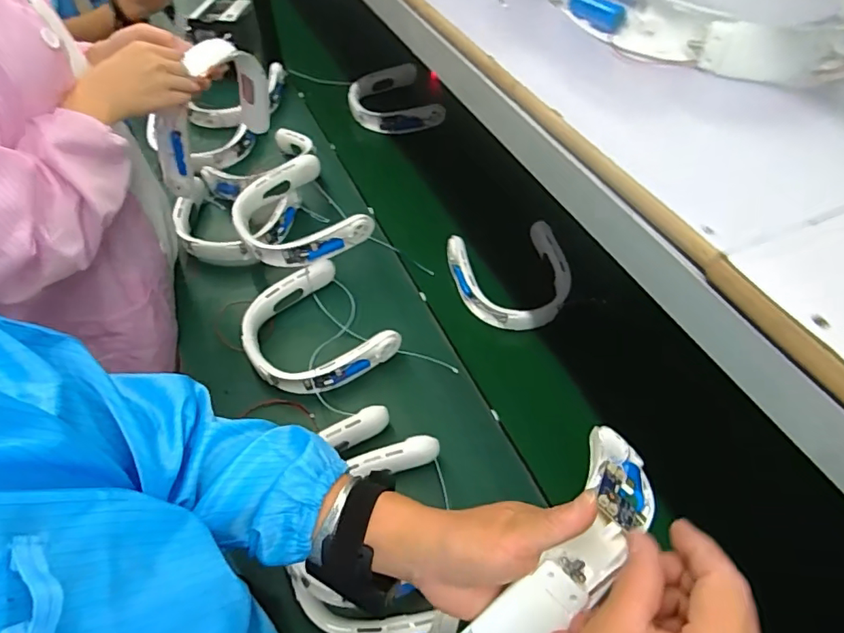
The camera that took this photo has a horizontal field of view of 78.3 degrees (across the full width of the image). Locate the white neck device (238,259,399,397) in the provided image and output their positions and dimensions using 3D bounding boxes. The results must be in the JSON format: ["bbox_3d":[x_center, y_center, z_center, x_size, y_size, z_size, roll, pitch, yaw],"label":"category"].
[{"bbox_3d":[-0.182,0.027,0.854,0.208,0.061,0.220,-33,57,-24],"label":"white neck device"}]

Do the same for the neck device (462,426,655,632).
[{"bbox_3d":[0.097,0.156,0.348,0.055,0.066,0.201,36,66,26],"label":"neck device"}]

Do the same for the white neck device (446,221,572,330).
[{"bbox_3d":[0.164,-0.070,0.947,0.200,0.068,0.207,-12,51,-10],"label":"white neck device"}]

